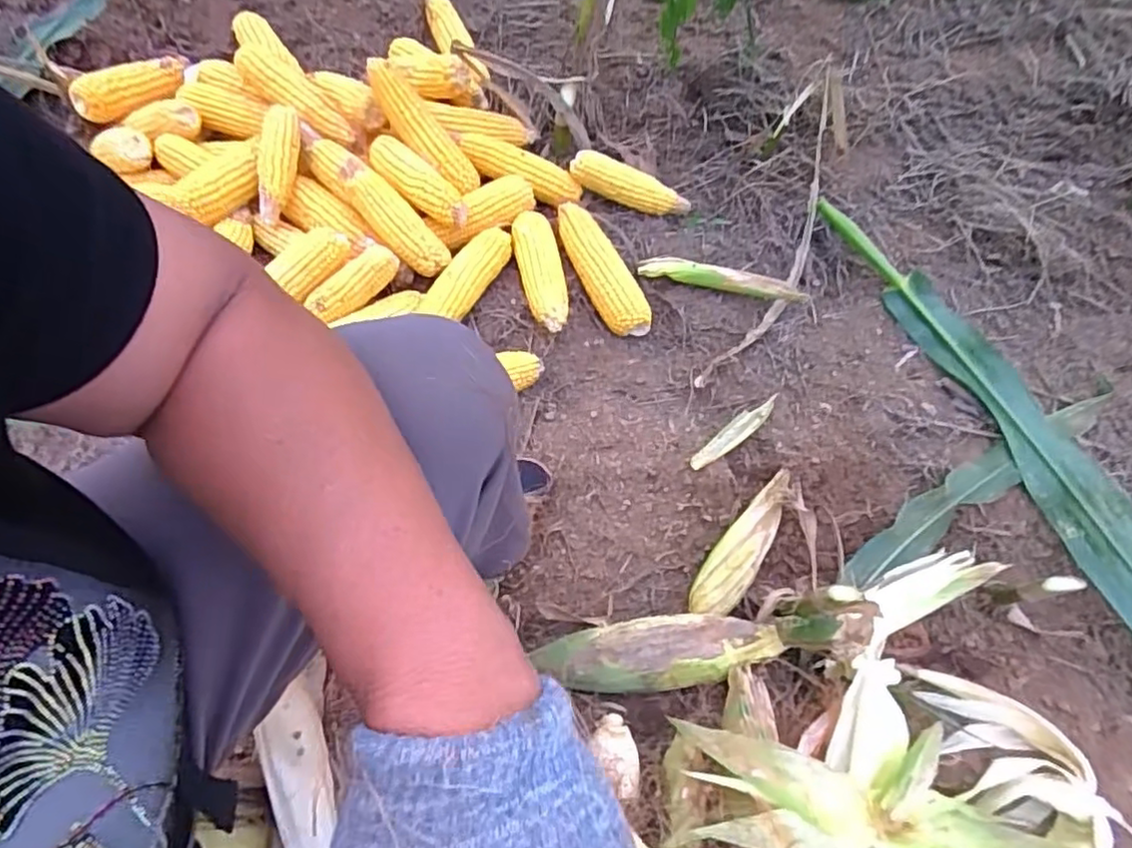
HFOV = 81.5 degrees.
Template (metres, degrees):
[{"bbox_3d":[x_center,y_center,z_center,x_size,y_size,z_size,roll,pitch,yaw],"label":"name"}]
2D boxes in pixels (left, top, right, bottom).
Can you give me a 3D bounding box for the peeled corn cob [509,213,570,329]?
[{"bbox_3d":[-0.032,-0.203,0.890,0.060,0.052,0.175,-11,64,-10],"label":"peeled corn cob"}]

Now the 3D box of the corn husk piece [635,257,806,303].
[{"bbox_3d":[0.214,-0.198,0.905,0.225,0.032,0.029,15,61,4],"label":"corn husk piece"}]

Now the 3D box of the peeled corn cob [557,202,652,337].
[{"bbox_3d":[0.049,-0.215,0.902,0.068,0.056,0.204,-22,66,-14],"label":"peeled corn cob"}]

